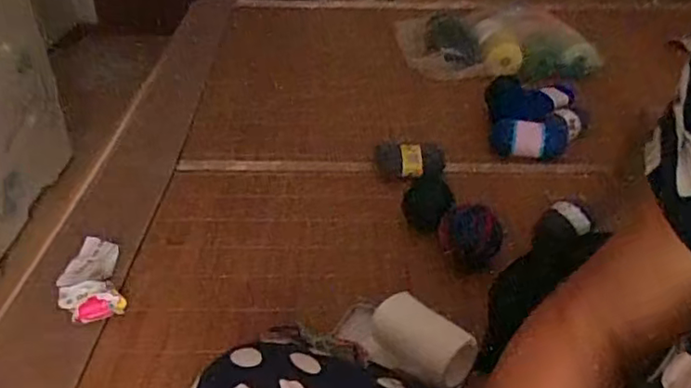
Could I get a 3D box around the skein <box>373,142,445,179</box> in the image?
[{"bbox_3d":[0.097,-0.054,0.919,0.102,0.038,0.044,1,33,0],"label":"skein"}]

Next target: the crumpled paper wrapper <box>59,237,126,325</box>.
[{"bbox_3d":[-0.289,0.093,0.680,0.065,0.040,0.098,-12,35,-18],"label":"crumpled paper wrapper"}]

